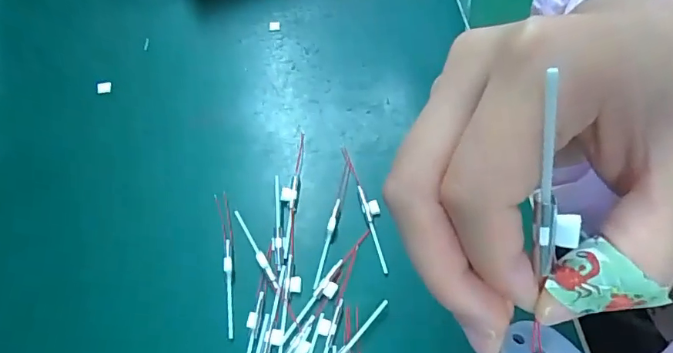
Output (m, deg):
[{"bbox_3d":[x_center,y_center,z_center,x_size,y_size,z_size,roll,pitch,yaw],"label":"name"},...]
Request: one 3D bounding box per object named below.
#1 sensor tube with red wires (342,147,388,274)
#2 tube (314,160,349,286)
[{"bbox_3d":[0.021,0.018,0.306,0.010,0.004,0.090,-15,63,-6],"label":"sensor tube with red wires"},{"bbox_3d":[-0.002,0.027,0.302,0.005,0.006,0.089,10,64,8],"label":"tube"}]

